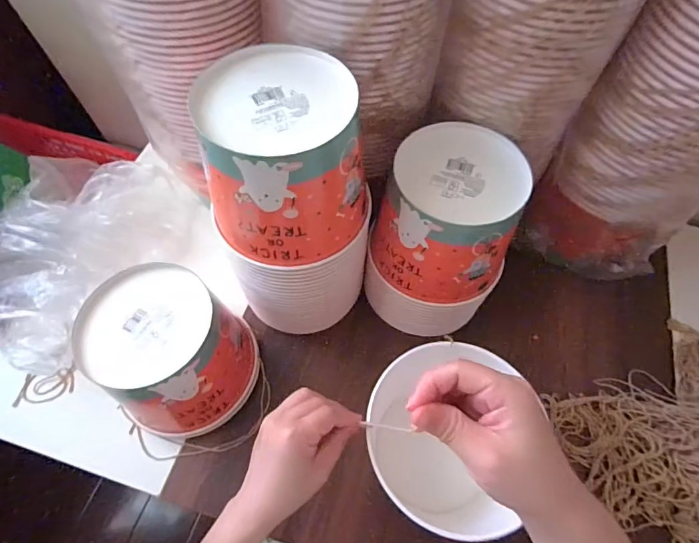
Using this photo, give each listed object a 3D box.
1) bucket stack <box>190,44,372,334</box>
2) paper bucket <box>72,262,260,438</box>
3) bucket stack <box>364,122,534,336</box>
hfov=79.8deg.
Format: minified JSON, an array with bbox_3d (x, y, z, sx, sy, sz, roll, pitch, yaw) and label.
[{"bbox_3d":[-0.054,-0.043,0.434,0.145,0.282,0.156,-11,64,-6],"label":"bucket stack"},{"bbox_3d":[-0.191,0.091,0.454,0.145,0.151,0.137,0,63,0],"label":"paper bucket"},{"bbox_3d":[0.102,-0.029,0.487,0.141,0.228,0.146,20,65,9],"label":"bucket stack"}]

